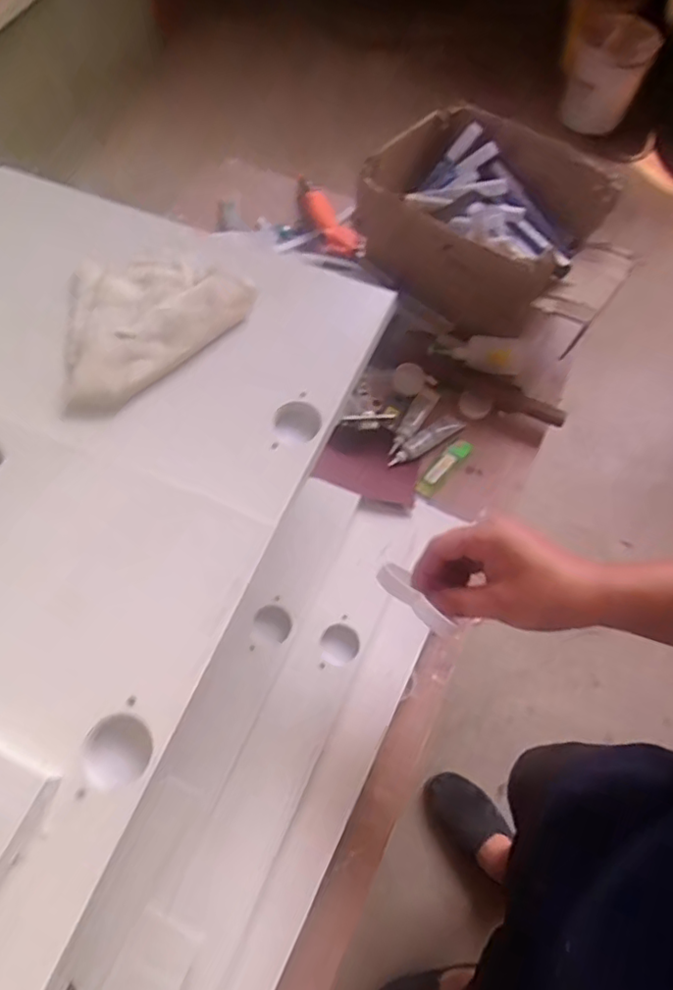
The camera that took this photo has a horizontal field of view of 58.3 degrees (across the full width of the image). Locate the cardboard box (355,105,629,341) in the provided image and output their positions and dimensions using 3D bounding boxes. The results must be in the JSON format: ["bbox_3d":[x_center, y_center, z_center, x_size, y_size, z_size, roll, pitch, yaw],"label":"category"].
[{"bbox_3d":[0.150,-0.313,0.706,0.241,0.128,0.184,38,71,16],"label":"cardboard box"}]

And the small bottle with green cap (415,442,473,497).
[{"bbox_3d":[0.121,-0.032,0.675,0.020,0.007,0.086,38,71,17],"label":"small bottle with green cap"}]

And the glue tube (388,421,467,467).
[{"bbox_3d":[0.101,-0.064,0.684,0.103,0.015,0.024,-34,69,-14],"label":"glue tube"}]

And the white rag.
[{"bbox_3d":[-0.164,-0.143,0.466,0.156,0.025,0.134,-42,71,-17],"label":"white rag"}]

